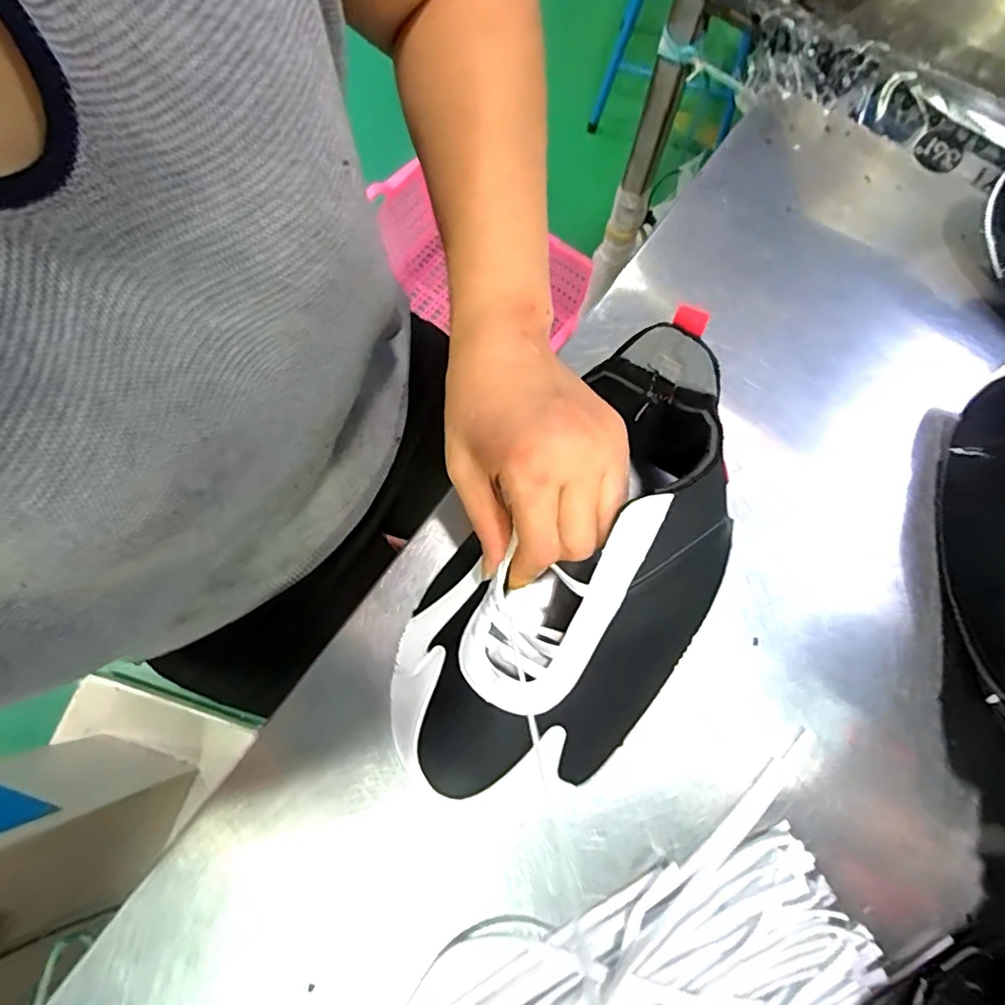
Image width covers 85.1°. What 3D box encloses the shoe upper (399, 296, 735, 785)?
[{"bbox_3d":[0.042,0.039,0.279,0.128,0.070,0.244,36,87,8],"label":"shoe upper"}]

